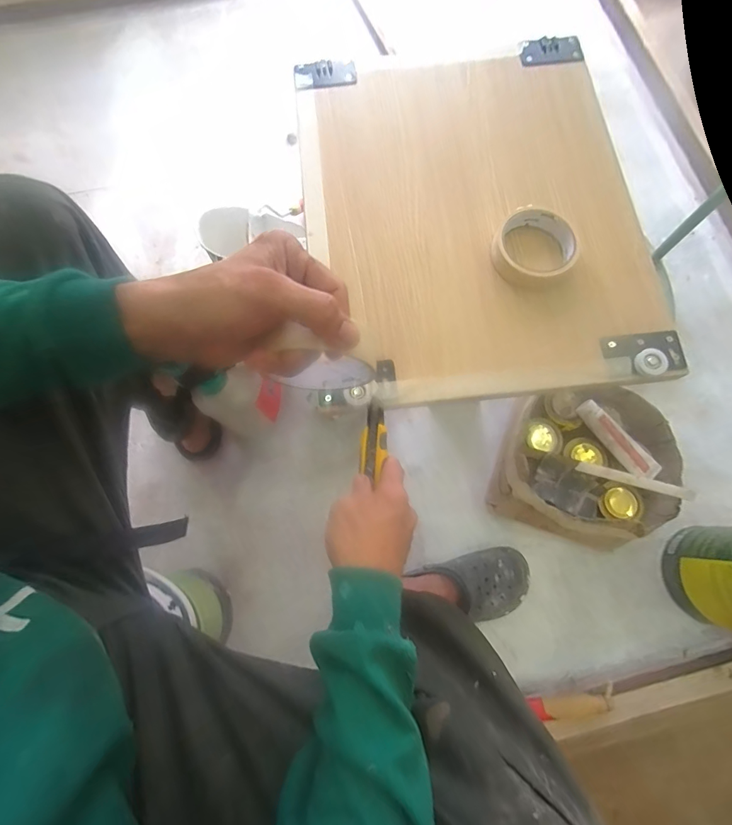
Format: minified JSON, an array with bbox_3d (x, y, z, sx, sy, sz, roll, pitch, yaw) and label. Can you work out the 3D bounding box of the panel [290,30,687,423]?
[{"bbox_3d":[0.126,-0.257,0.498,0.390,0.025,0.496,-5,75,-2],"label":"panel"}]

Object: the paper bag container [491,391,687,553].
[{"bbox_3d":[0.381,0.089,0.721,0.270,0.114,0.260,0,75,-1],"label":"paper bag container"}]

